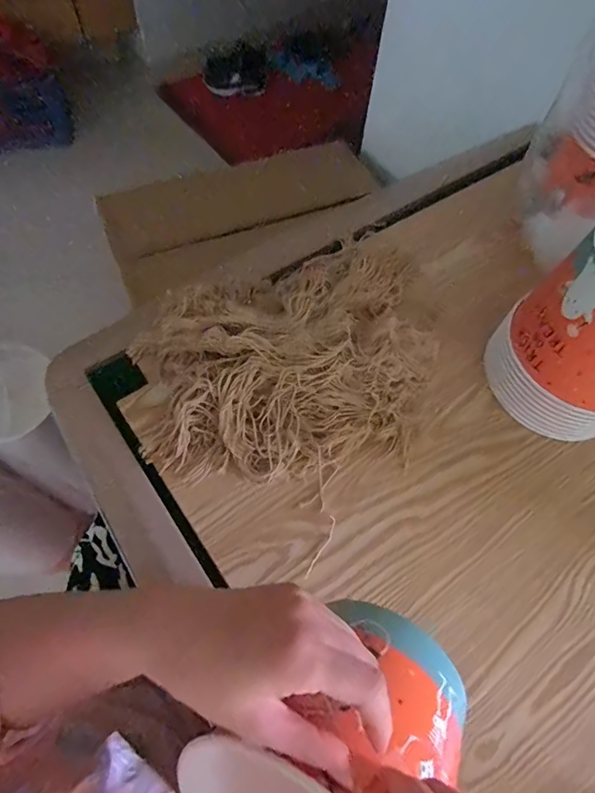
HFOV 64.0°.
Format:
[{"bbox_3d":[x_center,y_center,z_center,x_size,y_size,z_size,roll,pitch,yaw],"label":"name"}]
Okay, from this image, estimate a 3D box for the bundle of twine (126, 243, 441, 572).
[{"bbox_3d":[0.011,-0.049,0.529,0.388,0.061,0.296,-41,71,-21],"label":"bundle of twine"}]

